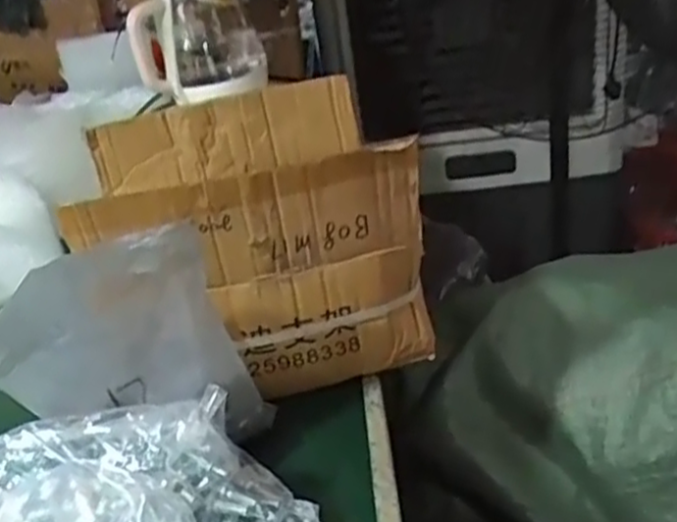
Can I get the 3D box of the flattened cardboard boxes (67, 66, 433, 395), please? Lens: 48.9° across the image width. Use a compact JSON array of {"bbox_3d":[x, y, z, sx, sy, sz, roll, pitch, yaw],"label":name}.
[{"bbox_3d":[-0.095,-0.029,0.826,0.322,0.239,0.320,-12,27,-7],"label":"flattened cardboard boxes"}]

